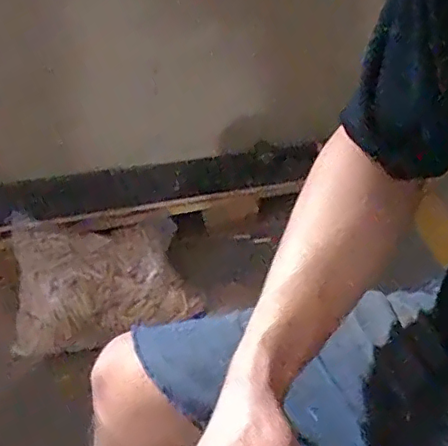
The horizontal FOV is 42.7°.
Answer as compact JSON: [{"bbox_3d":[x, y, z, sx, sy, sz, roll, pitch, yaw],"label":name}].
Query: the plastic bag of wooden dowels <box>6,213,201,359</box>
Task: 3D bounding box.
[{"bbox_3d":[-0.229,0.109,1.118,0.343,0.139,0.232,-7,46,-10],"label":"plastic bag of wooden dowels"}]

